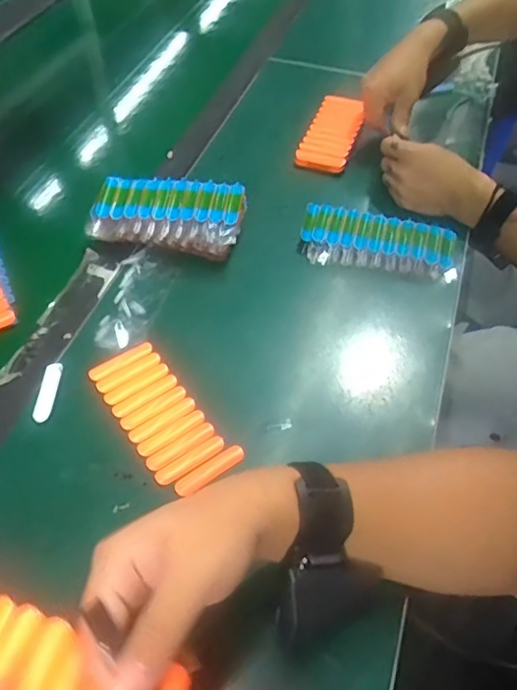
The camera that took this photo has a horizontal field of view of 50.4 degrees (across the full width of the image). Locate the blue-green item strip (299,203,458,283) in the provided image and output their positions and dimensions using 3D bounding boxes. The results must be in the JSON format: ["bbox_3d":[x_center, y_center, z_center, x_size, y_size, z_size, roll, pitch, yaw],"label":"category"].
[{"bbox_3d":[0.134,-0.116,0.618,0.169,0.030,0.077,10,55,9],"label":"blue-green item strip"}]

